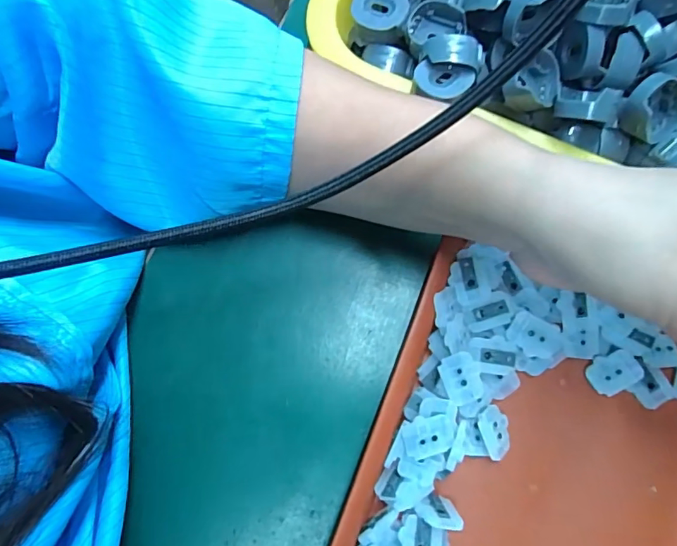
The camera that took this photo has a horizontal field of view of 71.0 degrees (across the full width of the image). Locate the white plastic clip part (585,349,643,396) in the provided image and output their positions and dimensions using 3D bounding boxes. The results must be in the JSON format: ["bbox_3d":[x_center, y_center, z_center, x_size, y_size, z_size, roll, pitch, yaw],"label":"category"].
[{"bbox_3d":[0.128,0.046,0.221,0.022,0.004,0.017,-36,76,11],"label":"white plastic clip part"}]

